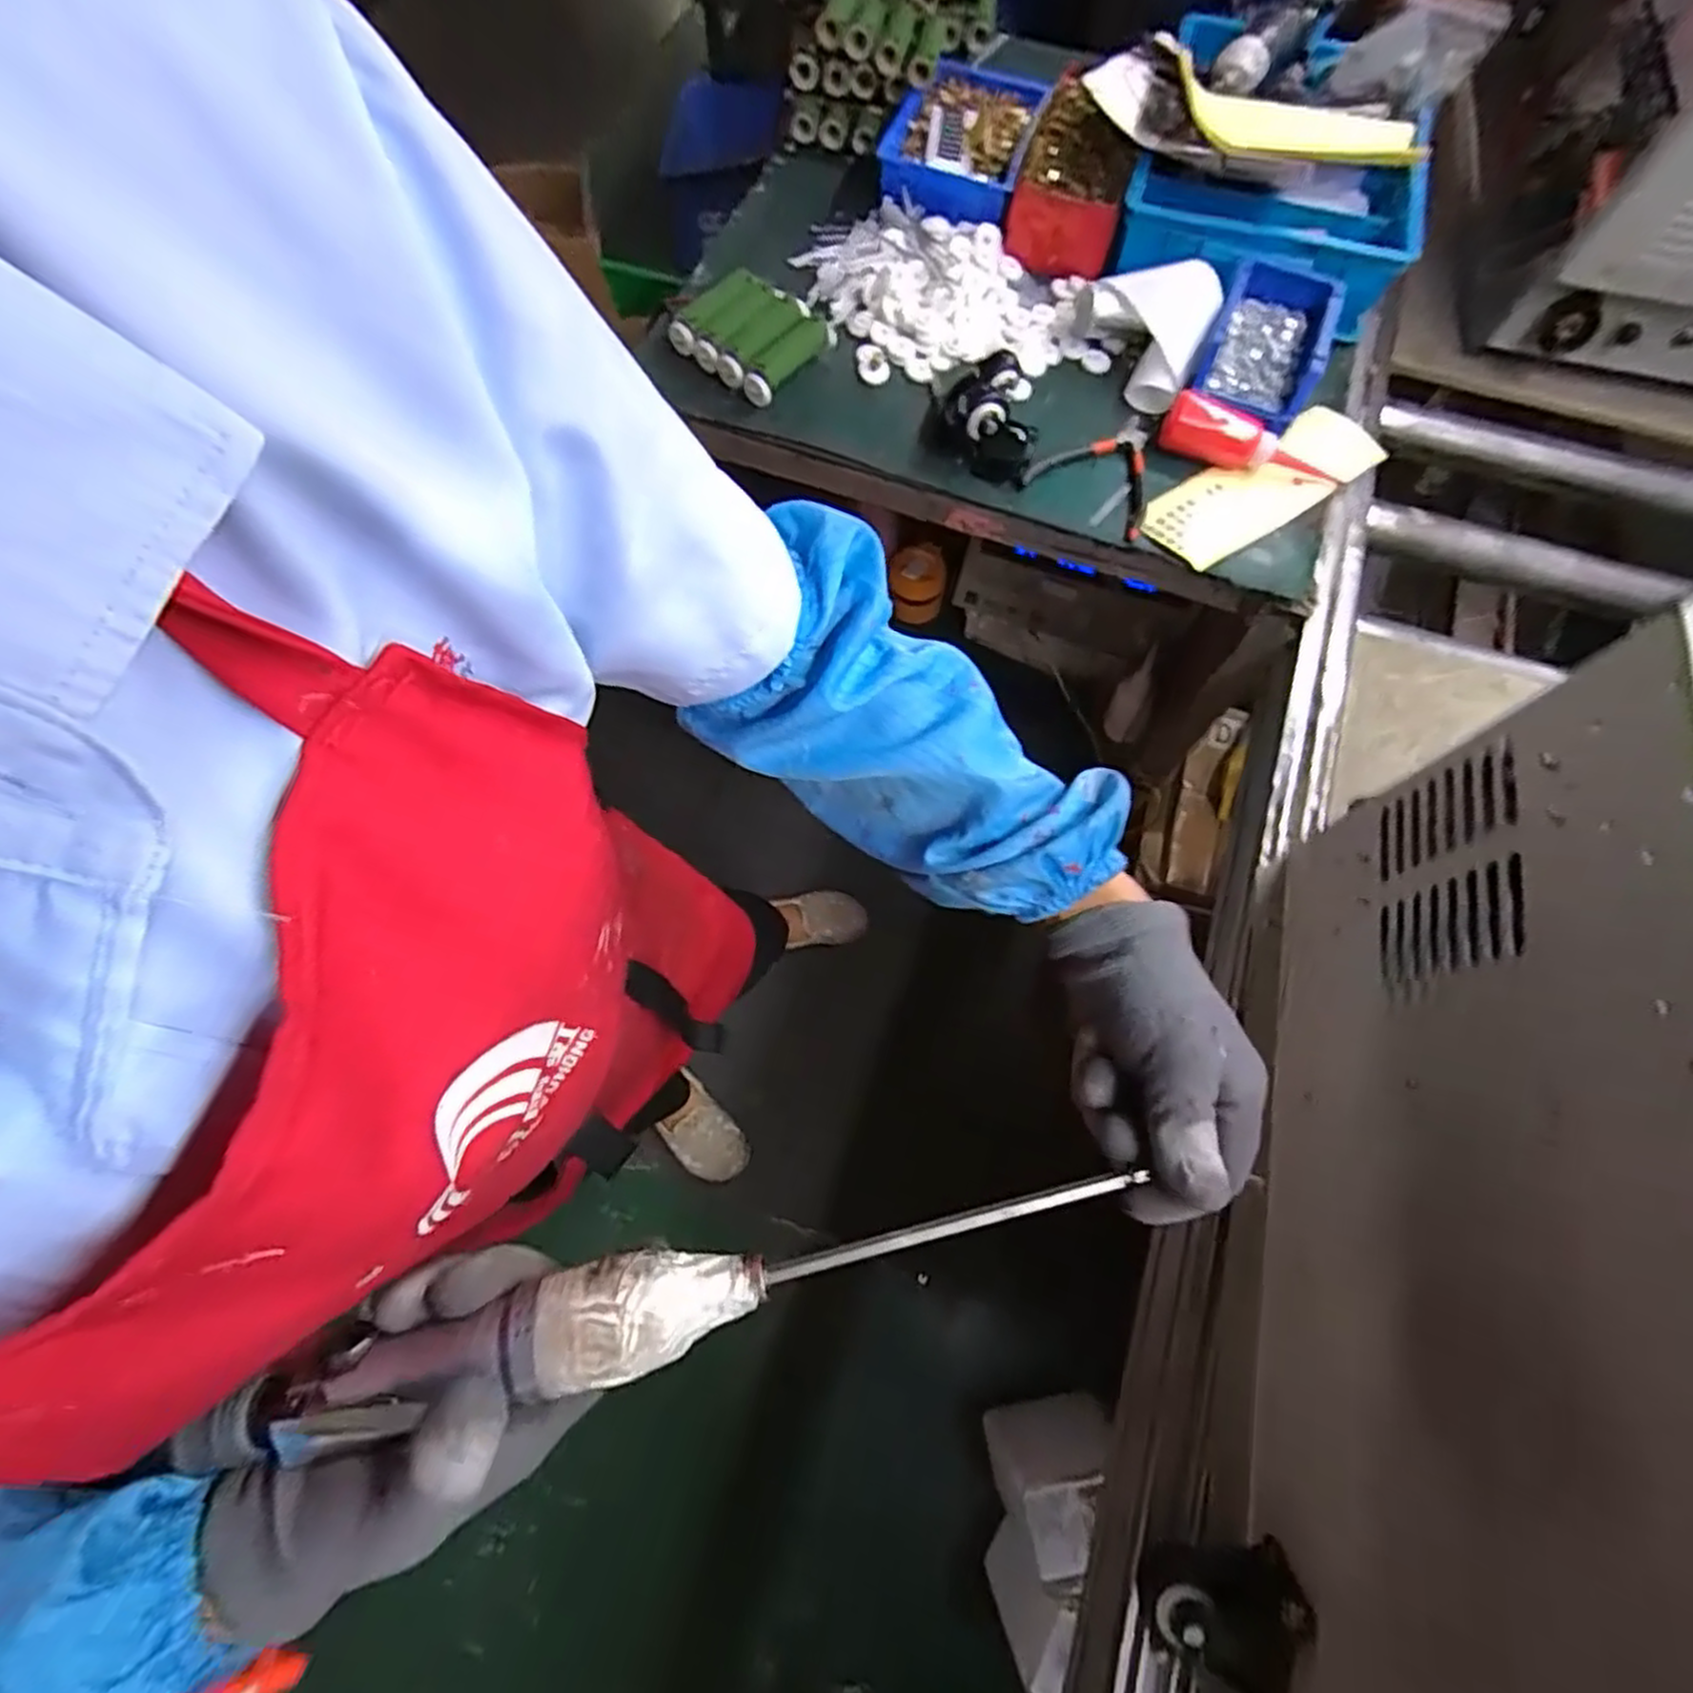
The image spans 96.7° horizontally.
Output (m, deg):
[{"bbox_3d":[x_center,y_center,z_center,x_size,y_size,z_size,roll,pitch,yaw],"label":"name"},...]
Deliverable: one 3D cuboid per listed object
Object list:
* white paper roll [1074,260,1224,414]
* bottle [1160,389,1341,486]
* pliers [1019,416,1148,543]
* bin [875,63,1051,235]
[{"bbox_3d":[0.313,-0.512,0.738,0.124,0.063,0.145,-26,72,-10],"label":"white paper roll"},{"bbox_3d":[0.381,-0.378,0.704,0.170,0.037,0.045,18,70,6],"label":"bottle"},{"bbox_3d":[0.245,-0.359,0.705,0.113,0.009,0.143,31,72,10],"label":"pliers"},{"bbox_3d":[0.125,-0.764,0.820,0.147,0.051,0.215,18,70,5],"label":"bin"}]

